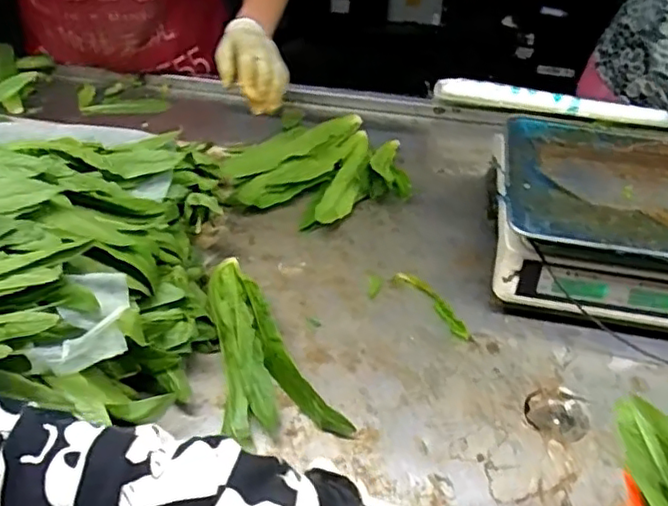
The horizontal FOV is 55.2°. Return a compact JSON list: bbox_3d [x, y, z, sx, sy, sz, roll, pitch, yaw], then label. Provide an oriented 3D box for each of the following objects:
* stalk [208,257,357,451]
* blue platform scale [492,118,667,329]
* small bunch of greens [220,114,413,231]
[{"bbox_3d":[-0.086,0.095,0.615,0.096,0.039,0.238,-21,47,-24],"label":"stalk"},{"bbox_3d":[0.349,-0.034,0.723,0.324,0.108,0.249,9,43,6],"label":"blue platform scale"},{"bbox_3d":[-0.020,-0.110,0.849,0.225,0.043,0.181,-17,46,-21],"label":"small bunch of greens"}]

